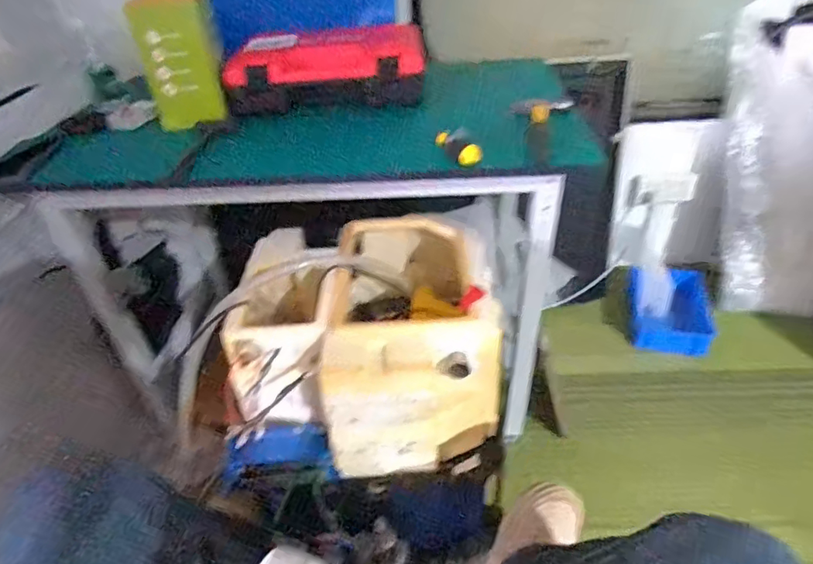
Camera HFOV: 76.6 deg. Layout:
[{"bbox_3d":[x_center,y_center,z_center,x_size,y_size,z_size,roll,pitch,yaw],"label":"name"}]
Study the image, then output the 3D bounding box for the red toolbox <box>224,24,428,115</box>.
[{"bbox_3d":[-0.158,-0.414,1.002,0.378,0.100,0.183,-13,38,-11],"label":"red toolbox"}]

